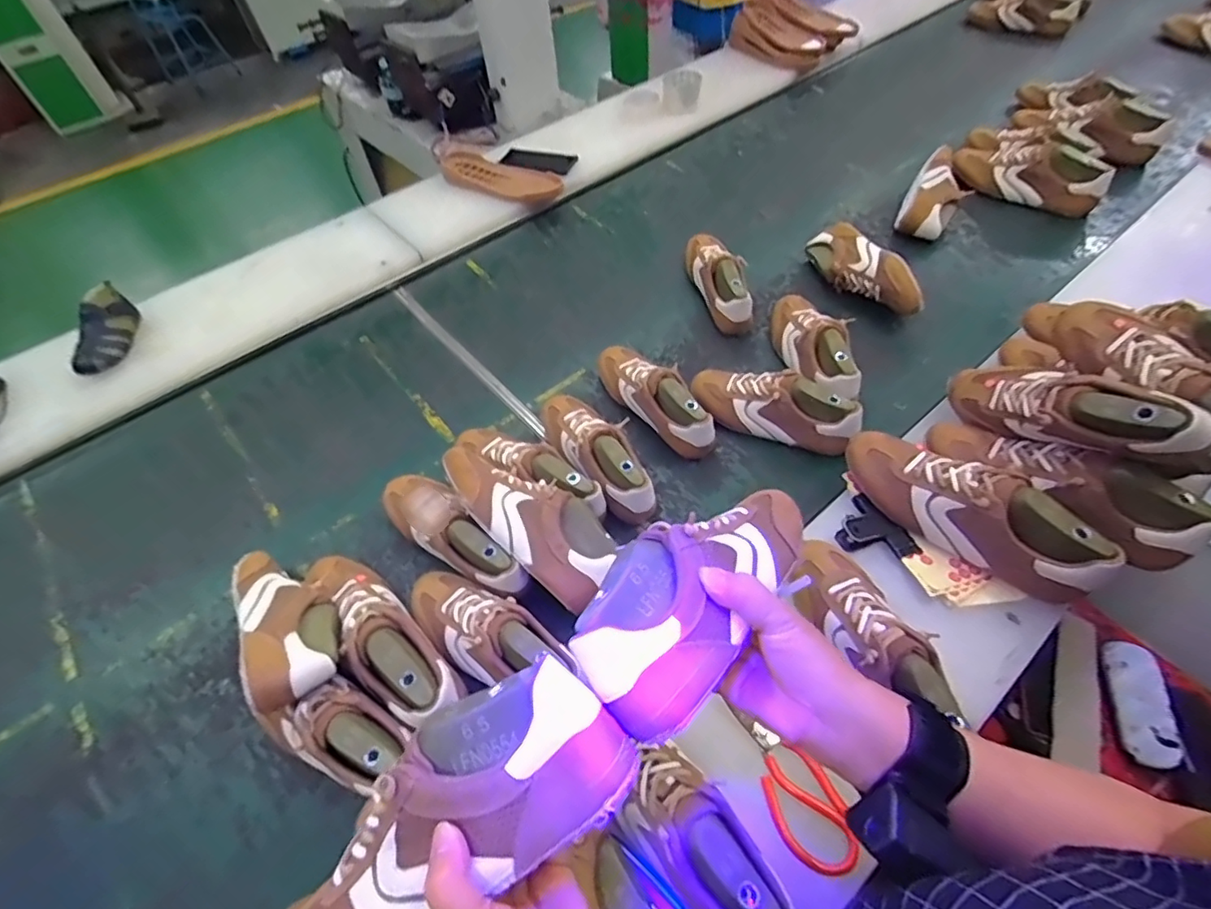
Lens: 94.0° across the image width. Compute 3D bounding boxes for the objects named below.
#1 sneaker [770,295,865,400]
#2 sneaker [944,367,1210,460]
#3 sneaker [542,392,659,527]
[{"bbox_3d":[0.323,-0.176,0.877,0.083,0.076,0.253,-10,41,-4],"label":"sneaker"},{"bbox_3d":[0.499,-0.051,0.627,0.081,0.082,0.251,-26,24,-15],"label":"sneaker"},{"bbox_3d":[-0.010,-0.013,0.790,0.082,0.076,0.245,-31,57,-18],"label":"sneaker"}]

